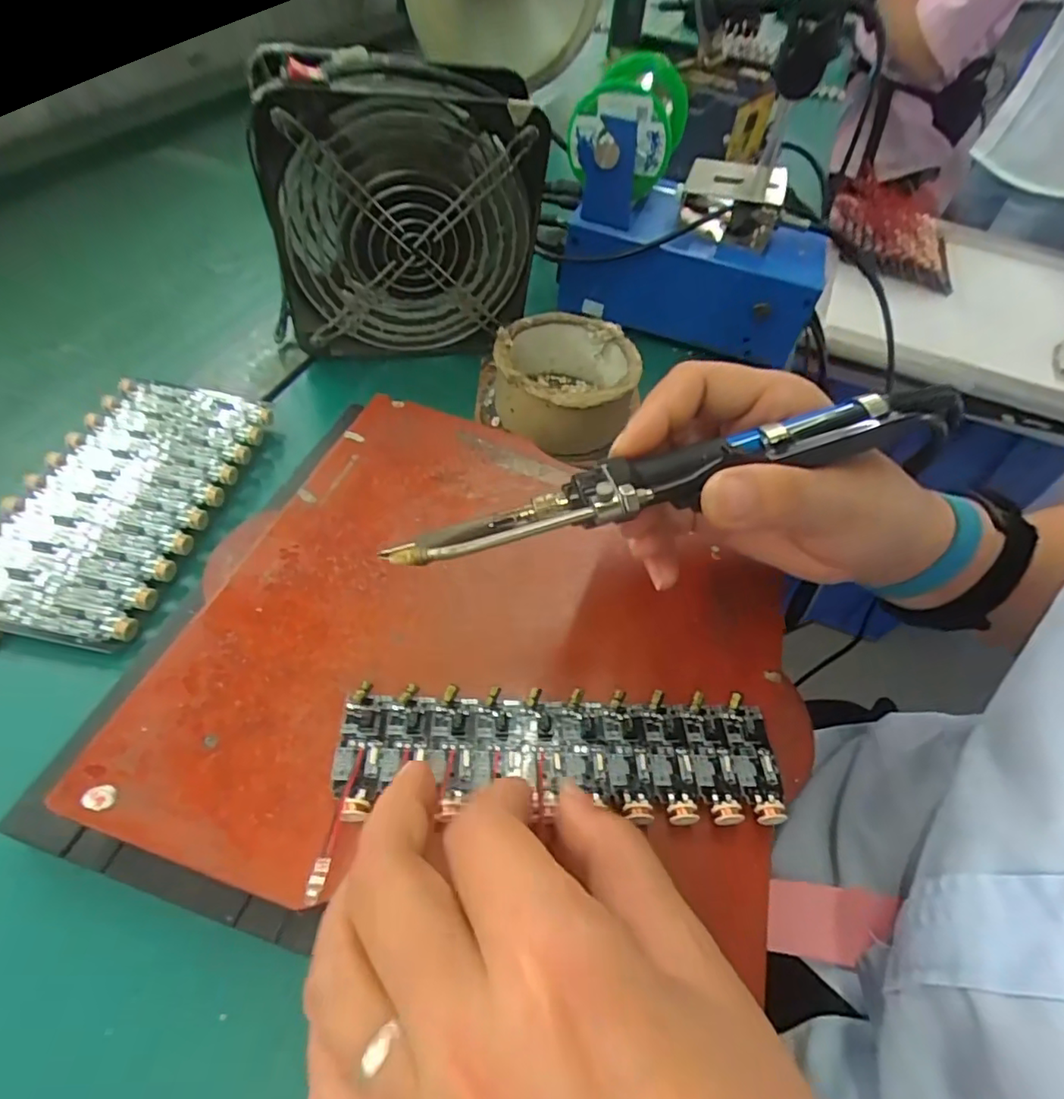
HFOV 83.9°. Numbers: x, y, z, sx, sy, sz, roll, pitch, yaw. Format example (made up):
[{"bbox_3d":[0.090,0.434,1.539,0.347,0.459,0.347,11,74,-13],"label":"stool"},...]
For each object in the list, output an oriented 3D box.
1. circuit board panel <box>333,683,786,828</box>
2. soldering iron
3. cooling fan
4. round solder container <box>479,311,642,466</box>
[{"bbox_3d":[0.011,0.072,0.213,0.155,0.010,0.047,5,54,-5],"label":"circuit board panel"},{"bbox_3d":[0.055,-0.028,0.202,0.210,0.018,0.023,-16,55,-5],"label":"soldering iron"},{"bbox_3d":[-0.074,-0.194,0.357,0.156,0.152,0.056,-7,54,-14],"label":"cooling fan"},{"bbox_3d":[0.015,-0.102,0.368,0.095,0.049,0.088,3,52,-3],"label":"round solder container"}]

